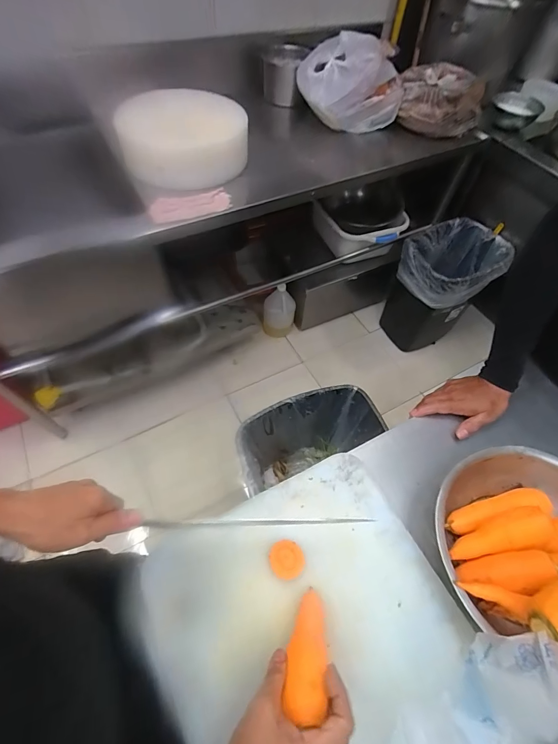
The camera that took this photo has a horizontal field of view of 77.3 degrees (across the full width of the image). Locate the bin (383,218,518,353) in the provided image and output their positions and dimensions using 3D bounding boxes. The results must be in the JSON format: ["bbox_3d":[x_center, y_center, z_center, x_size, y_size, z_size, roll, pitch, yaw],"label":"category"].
[{"bbox_3d":[0.699,-0.370,1.570,0.407,0.475,0.322,-33,65,-22],"label":"bin"}]

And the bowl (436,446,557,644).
[{"bbox_3d":[0.336,0.215,0.451,0.240,0.117,0.230,1,57,-2],"label":"bowl"}]

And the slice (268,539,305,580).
[{"bbox_3d":[0.011,0.248,0.463,0.045,0.004,0.045,-11,59,-10],"label":"slice"}]

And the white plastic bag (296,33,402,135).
[{"bbox_3d":[0.236,-0.949,1.144,0.334,0.206,0.207,10,57,3],"label":"white plastic bag"}]

